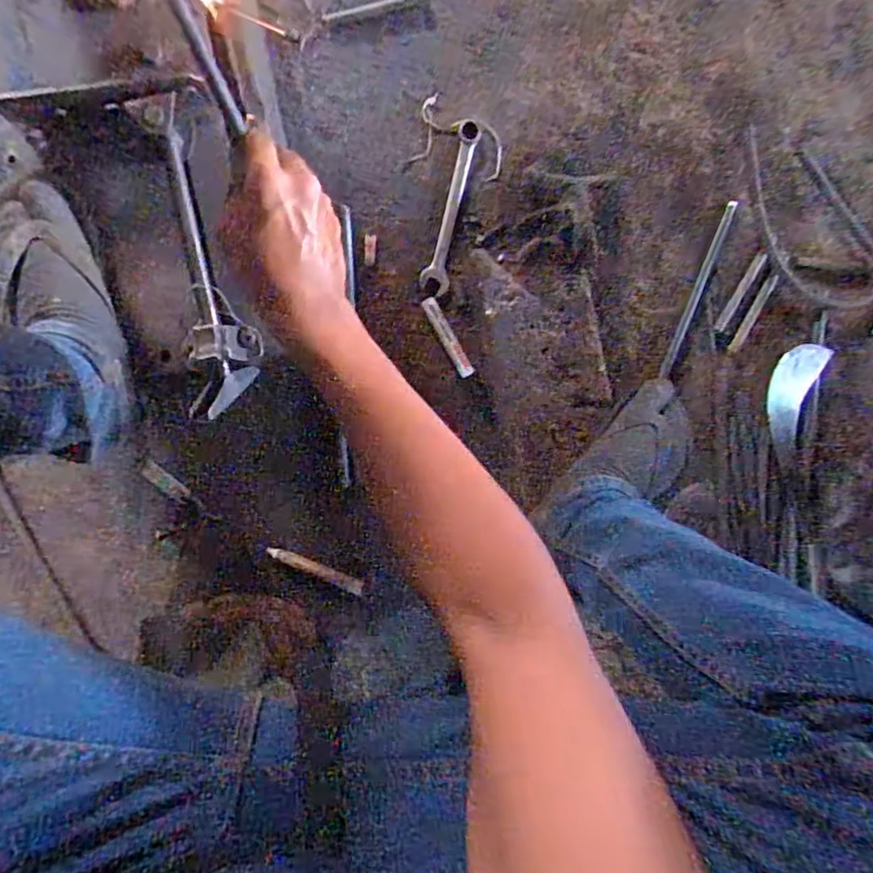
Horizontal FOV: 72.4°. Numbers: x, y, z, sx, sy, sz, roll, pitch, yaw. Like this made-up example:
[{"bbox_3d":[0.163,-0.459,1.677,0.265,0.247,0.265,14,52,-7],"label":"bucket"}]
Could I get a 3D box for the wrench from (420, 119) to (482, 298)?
[{"bbox_3d":[0.019,-0.263,0.687,0.030,0.014,0.197,14,94,-8],"label":"wrench"}]

